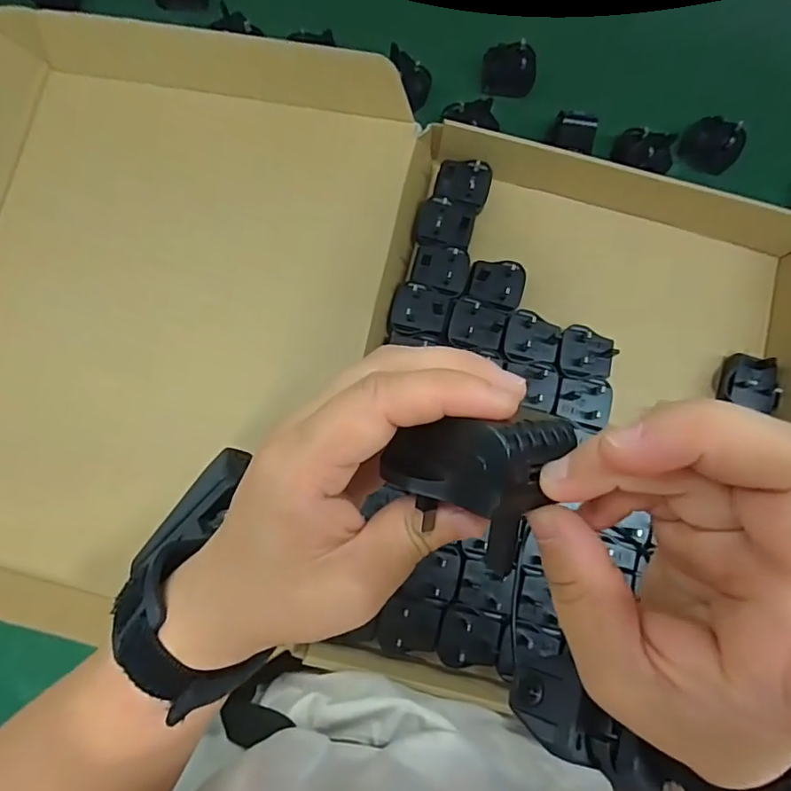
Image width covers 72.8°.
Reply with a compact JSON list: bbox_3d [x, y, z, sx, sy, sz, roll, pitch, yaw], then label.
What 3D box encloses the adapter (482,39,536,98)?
[{"bbox_3d":[0.114,-0.326,0.537,0.049,0.034,0.041,6,82,-1],"label":"adapter"}]

